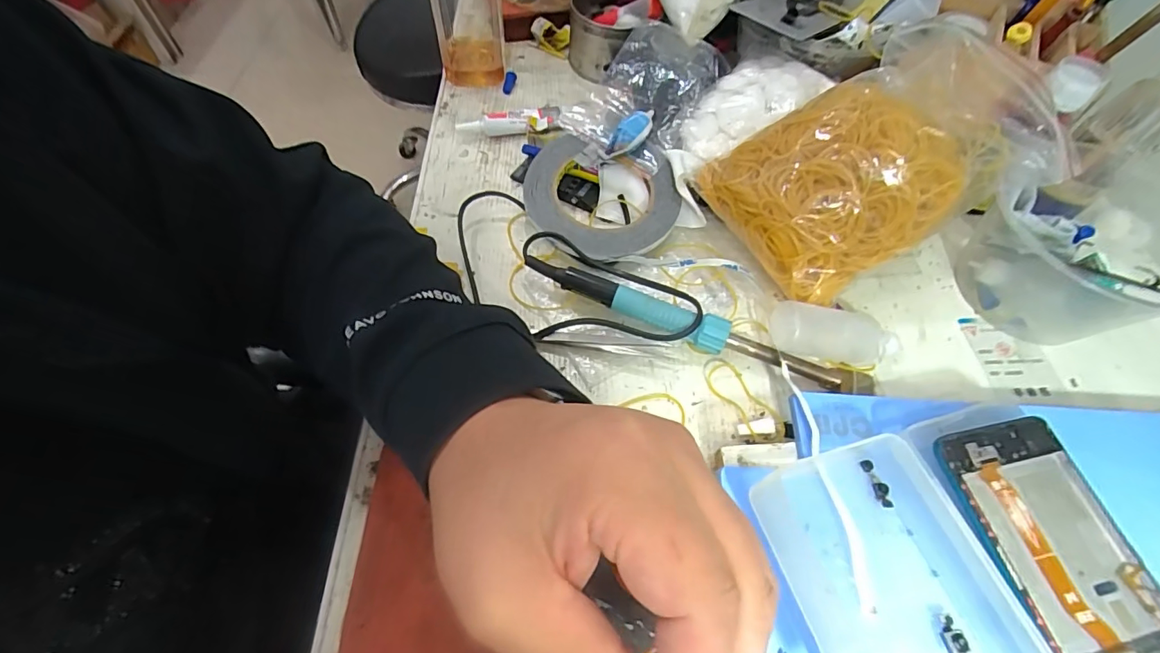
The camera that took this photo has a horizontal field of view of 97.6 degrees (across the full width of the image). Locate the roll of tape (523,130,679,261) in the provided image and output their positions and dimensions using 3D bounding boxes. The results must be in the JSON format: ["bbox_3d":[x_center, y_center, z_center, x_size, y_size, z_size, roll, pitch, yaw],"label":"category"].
[{"bbox_3d":[0.017,-0.102,0.408,0.120,0.033,0.113,1,58,-2],"label":"roll of tape"}]

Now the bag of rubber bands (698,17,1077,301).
[{"bbox_3d":[0.211,-0.120,0.357,0.201,0.099,0.137,-18,61,-13],"label":"bag of rubber bands"}]

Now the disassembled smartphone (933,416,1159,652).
[{"bbox_3d":[0.246,0.127,0.249,0.075,0.007,0.159,-10,62,-11],"label":"disassembled smartphone"}]

